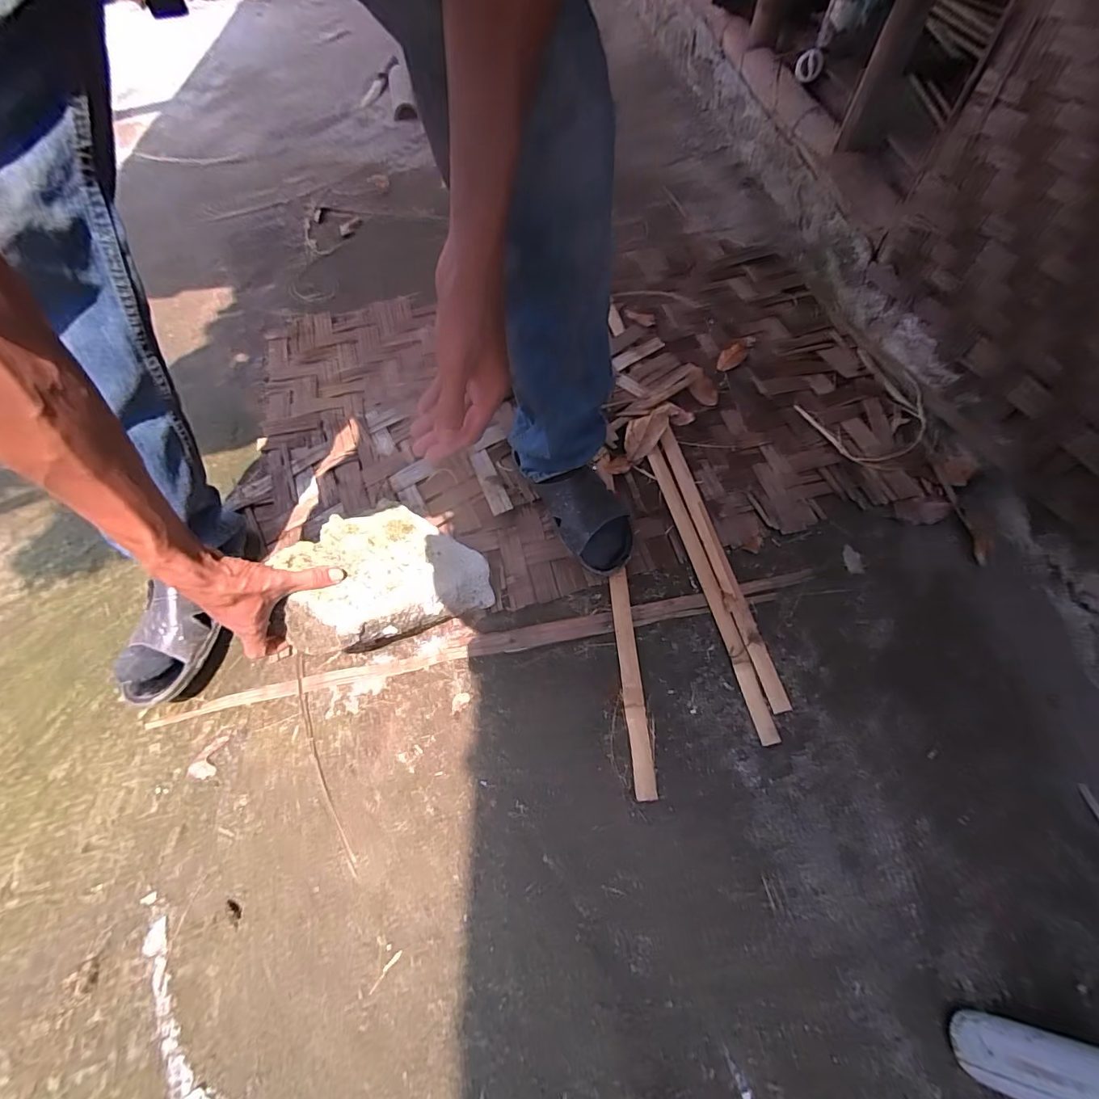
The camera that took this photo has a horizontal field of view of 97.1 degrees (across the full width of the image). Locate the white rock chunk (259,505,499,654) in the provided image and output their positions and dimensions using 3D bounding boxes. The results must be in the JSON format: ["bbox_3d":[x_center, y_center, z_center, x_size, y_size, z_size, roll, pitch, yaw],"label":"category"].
[{"bbox_3d":[-0.199,0.024,0.591,0.229,0.062,0.157,-18,64,-38],"label":"white rock chunk"}]

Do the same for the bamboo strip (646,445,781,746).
[{"bbox_3d":[0.222,0.036,0.691,0.025,0.011,0.452,-11,61,-6],"label":"bamboo strip"}]

